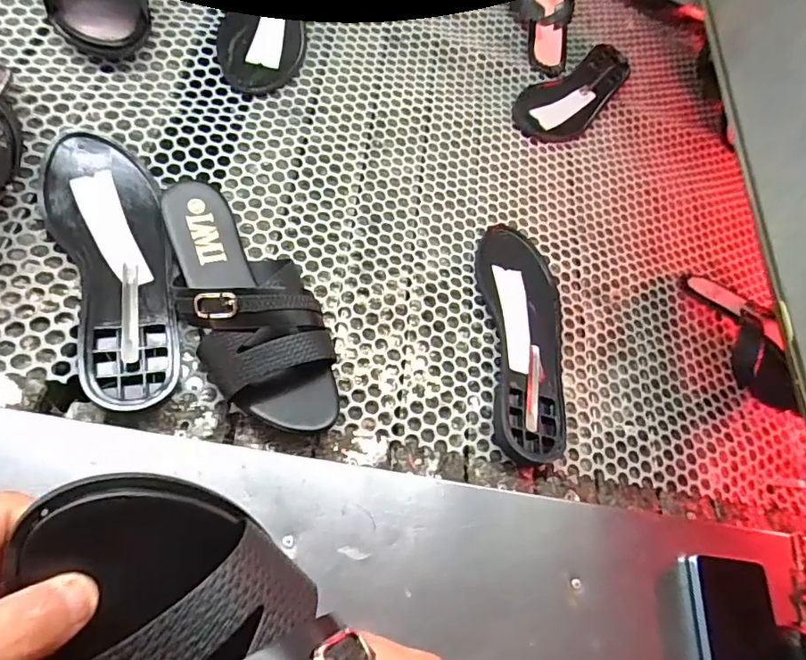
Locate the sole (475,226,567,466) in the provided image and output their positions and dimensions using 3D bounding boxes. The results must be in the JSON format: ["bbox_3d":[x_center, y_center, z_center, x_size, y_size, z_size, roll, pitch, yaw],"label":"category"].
[{"bbox_3d":[0.124,0.006,0.520,0.091,0.014,0.247,6,62,-17],"label":"sole"}]

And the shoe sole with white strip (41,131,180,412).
[{"bbox_3d":[-0.227,-0.057,0.413,0.080,0.040,0.246,-20,63,-14],"label":"shoe sole with white strip"}]

